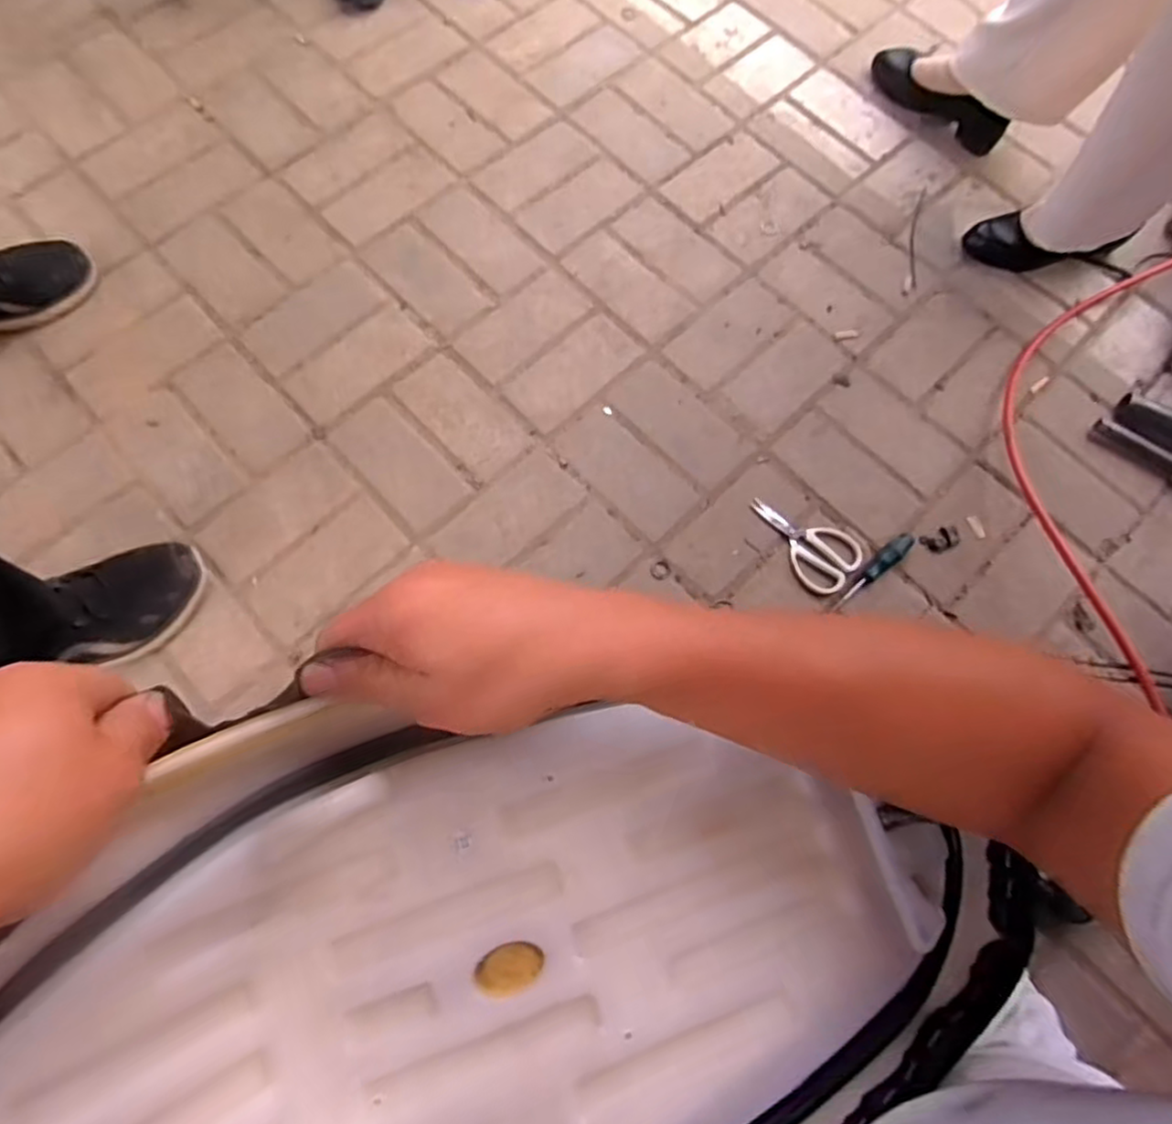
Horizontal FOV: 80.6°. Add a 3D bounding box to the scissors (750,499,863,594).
[{"bbox_3d":[0.266,-0.032,0.843,0.144,0.015,0.083,43,74,12],"label":"scissors"}]

